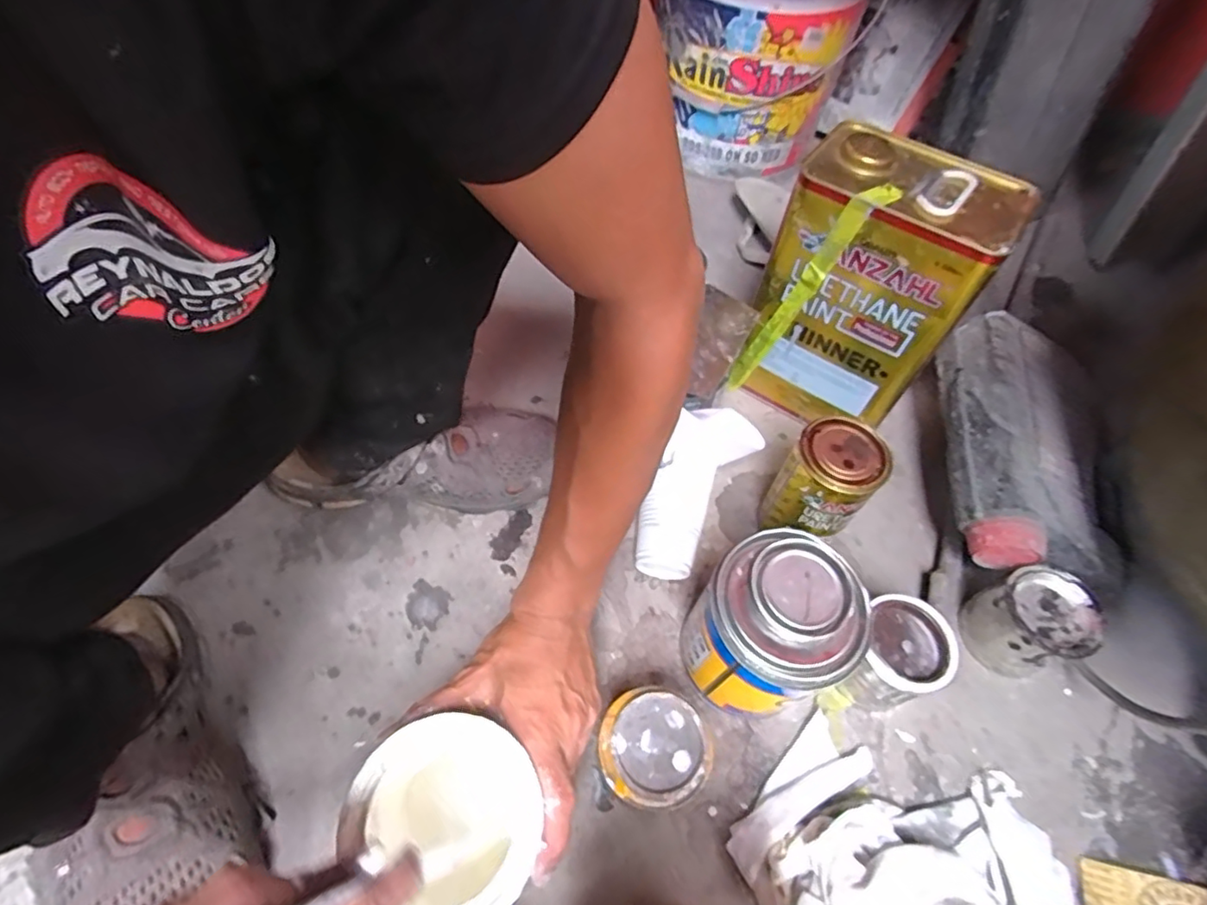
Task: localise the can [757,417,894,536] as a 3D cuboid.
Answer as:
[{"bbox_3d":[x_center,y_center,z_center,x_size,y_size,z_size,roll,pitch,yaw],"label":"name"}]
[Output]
[{"bbox_3d":[0.182,0.037,0.510,0.068,0.138,0.069,1,58,-2],"label":"can"}]

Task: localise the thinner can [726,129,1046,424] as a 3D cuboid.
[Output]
[{"bbox_3d":[0.235,-0.144,0.548,0.158,0.234,0.108,33,62,16],"label":"thinner can"}]

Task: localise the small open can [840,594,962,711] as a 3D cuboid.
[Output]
[{"bbox_3d":[0.227,0.161,0.469,0.067,0.075,0.074,21,59,10],"label":"small open can"}]

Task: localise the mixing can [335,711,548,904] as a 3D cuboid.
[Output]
[{"bbox_3d":[-0.087,0.219,0.358,0.105,0.099,0.091,39,64,19],"label":"mixing can"}]

